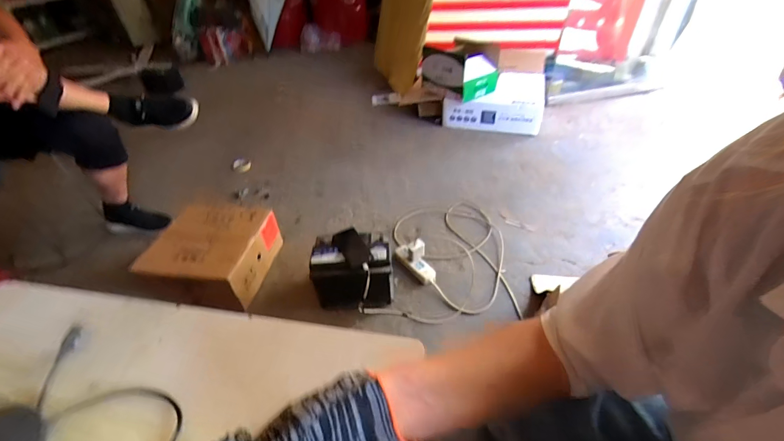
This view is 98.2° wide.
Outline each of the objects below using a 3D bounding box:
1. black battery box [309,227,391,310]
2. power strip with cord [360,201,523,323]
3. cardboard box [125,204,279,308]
[{"bbox_3d":[-0.119,0.156,1.050,0.230,0.185,0.191,-6,41,-2],"label":"black battery box"},{"bbox_3d":[0.165,0.099,1.175,0.460,0.063,0.509,-1,41,4],"label":"power strip with cord"},{"bbox_3d":[-0.581,0.107,1.127,0.281,0.150,0.347,4,41,9],"label":"cardboard box"}]

